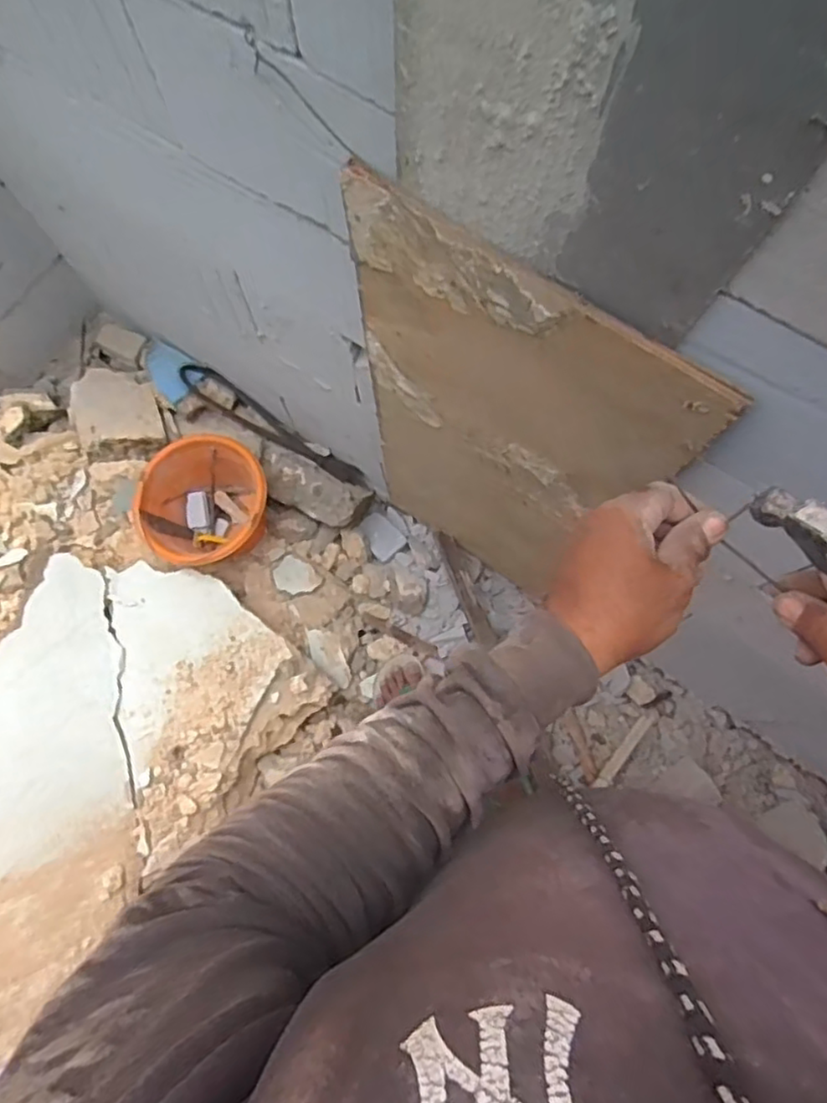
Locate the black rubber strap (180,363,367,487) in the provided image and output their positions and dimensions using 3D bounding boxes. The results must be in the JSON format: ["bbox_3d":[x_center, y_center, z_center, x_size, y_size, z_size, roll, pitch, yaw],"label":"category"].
[{"bbox_3d":[-0.297,-0.262,1.414,0.434,0.106,0.066,31,79,8],"label":"black rubber strap"}]

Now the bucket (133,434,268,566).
[{"bbox_3d":[-0.402,-0.087,1.309,0.247,0.175,0.234,-32,78,-6],"label":"bucket"}]

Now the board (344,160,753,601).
[{"bbox_3d":[0.106,-0.123,0.971,0.385,0.895,0.022,32,79,8],"label":"board"}]

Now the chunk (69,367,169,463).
[{"bbox_3d":[-0.630,-0.296,1.392,0.178,0.065,0.213,-13,77,-2],"label":"chunk"}]

